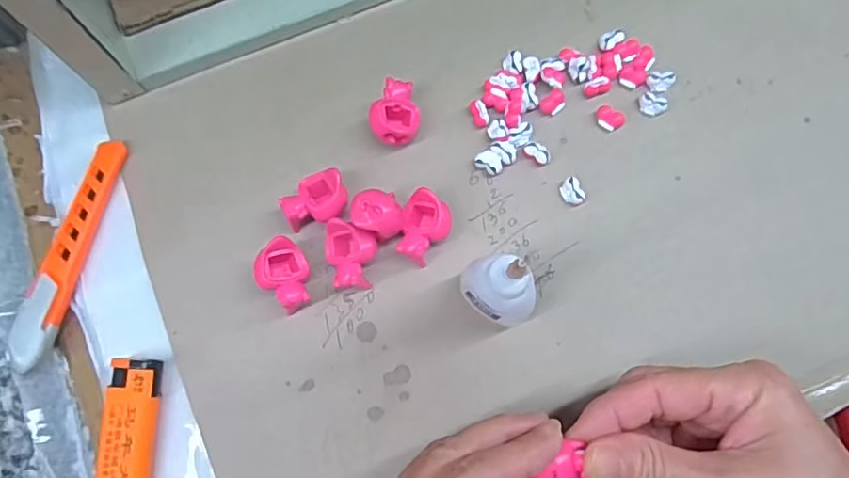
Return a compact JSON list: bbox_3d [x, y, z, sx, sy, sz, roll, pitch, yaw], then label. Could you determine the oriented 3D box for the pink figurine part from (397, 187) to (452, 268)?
[{"bbox_3d":[0.001,-0.004,0.287,0.023,0.022,0.033,8,77,3],"label":"pink figurine part"}]

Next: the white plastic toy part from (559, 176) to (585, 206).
[{"bbox_3d":[0.075,-0.025,0.297,0.011,0.006,0.016,-12,76,-2],"label":"white plastic toy part"}]

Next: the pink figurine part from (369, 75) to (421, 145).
[{"bbox_3d":[-0.014,-0.063,0.303,0.024,0.023,0.033,10,77,4],"label":"pink figurine part"}]

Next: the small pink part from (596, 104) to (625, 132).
[{"bbox_3d":[0.098,-0.064,0.307,0.015,0.005,0.011,32,79,9],"label":"small pink part"}]

